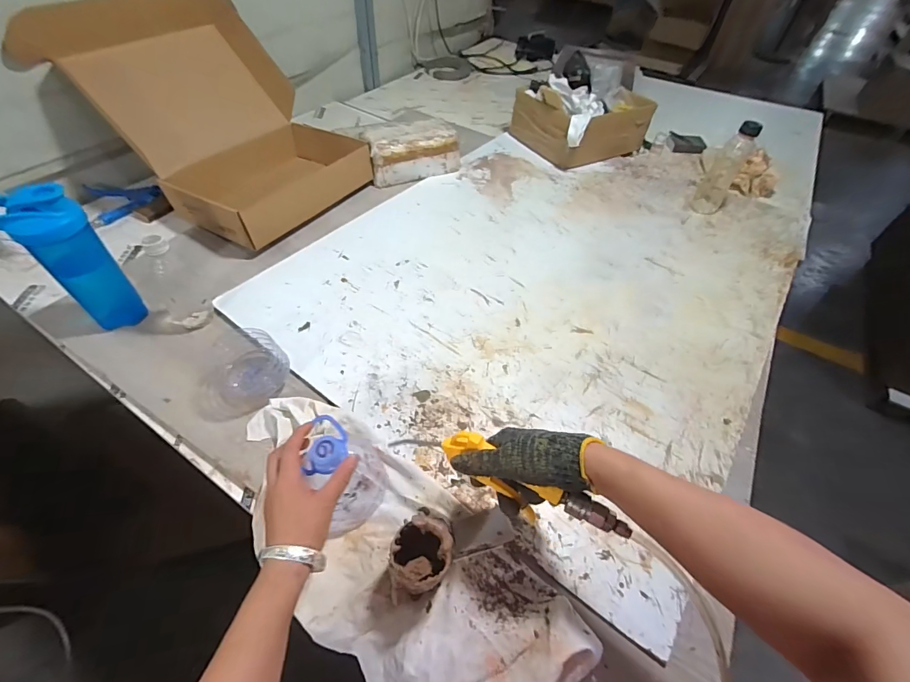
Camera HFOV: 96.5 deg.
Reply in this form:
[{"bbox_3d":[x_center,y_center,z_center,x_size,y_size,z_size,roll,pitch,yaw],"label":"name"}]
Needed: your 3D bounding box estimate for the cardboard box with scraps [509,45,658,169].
[{"bbox_3d":[0.355,-0.650,1.147,0.318,0.178,0.263,-26,56,-23],"label":"cardboard box with scraps"}]

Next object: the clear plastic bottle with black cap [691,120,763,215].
[{"bbox_3d":[0.605,-0.384,0.915,0.066,0.192,0.072,29,54,19],"label":"clear plastic bottle with black cap"}]

